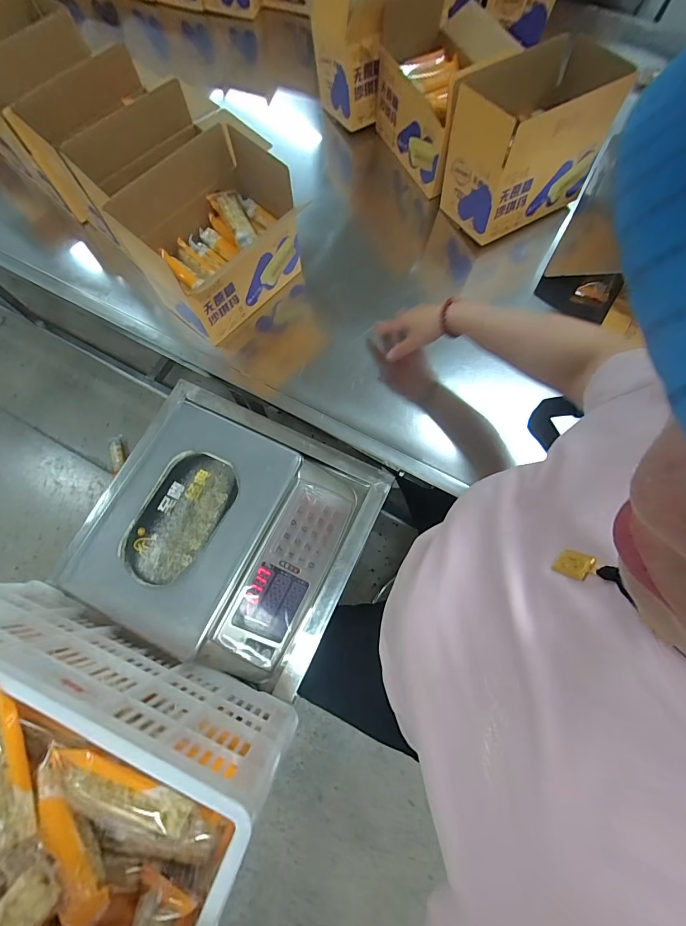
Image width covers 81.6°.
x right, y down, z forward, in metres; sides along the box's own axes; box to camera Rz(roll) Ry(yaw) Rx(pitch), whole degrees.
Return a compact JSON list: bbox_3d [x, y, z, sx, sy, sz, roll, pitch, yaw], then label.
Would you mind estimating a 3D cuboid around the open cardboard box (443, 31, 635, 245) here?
[{"bbox_3d":[0.302,-0.550,0.683,0.236,0.196,0.180,-27,74,-8],"label":"open cardboard box"}]

